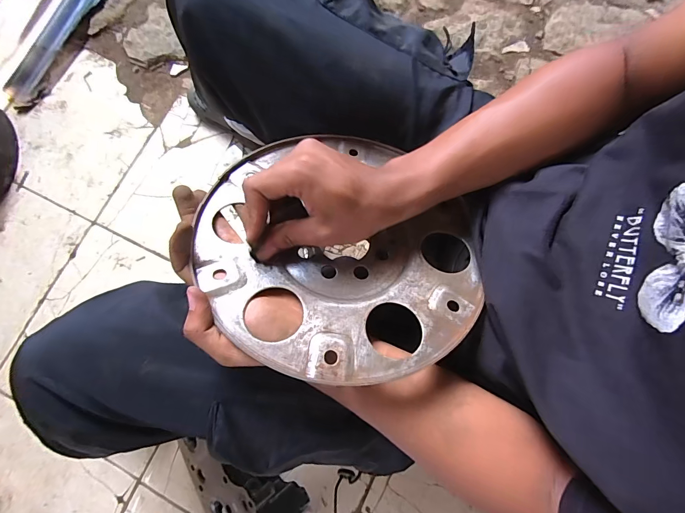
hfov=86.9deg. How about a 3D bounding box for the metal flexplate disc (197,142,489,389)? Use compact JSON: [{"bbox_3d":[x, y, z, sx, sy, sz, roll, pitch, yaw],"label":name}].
[{"bbox_3d":[0.000,-0.019,0.341,0.254,0.014,0.261,4,56,-5],"label":"metal flexplate disc"}]

